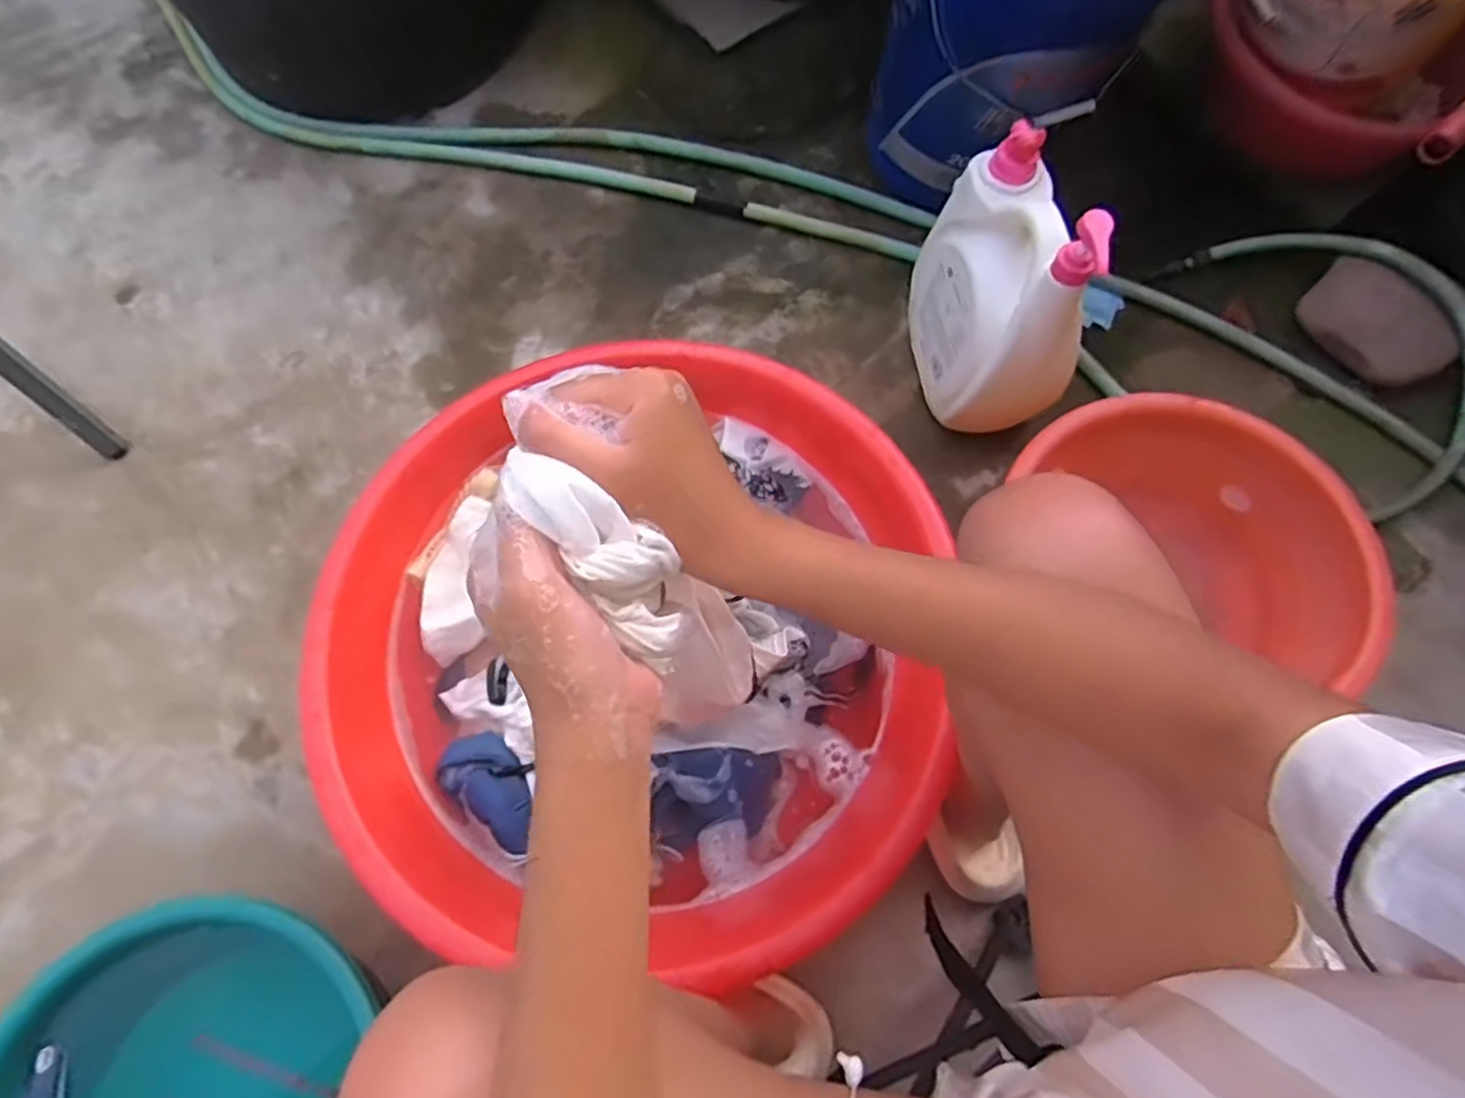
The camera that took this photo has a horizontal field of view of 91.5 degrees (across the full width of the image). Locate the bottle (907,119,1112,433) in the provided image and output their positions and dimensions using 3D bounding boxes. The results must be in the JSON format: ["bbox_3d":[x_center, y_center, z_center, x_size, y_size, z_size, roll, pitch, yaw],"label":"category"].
[{"bbox_3d":[0.289,-0.285,0.772,0.113,0.299,0.234,-10,75,-5],"label":"bottle"}]

